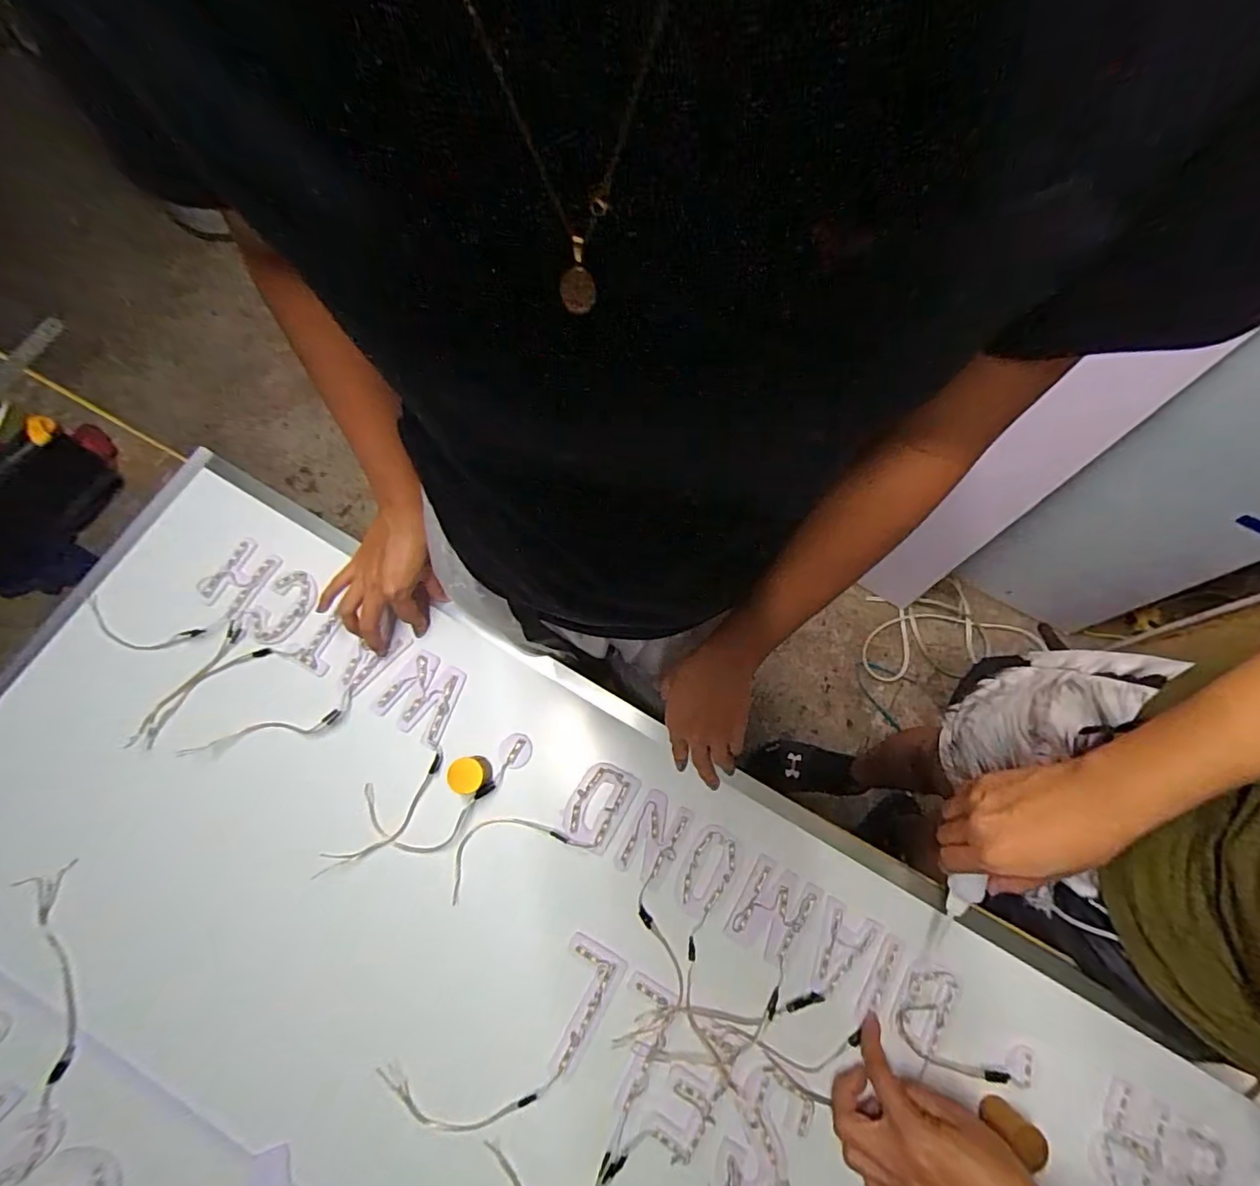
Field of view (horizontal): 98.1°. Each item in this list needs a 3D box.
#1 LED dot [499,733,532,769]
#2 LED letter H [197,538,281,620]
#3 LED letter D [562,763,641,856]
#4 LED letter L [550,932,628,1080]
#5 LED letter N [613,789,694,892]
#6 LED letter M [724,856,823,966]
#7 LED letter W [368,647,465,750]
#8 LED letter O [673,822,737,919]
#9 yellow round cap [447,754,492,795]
[{"bbox_3d":[-0.118,0.162,0.560,0.032,0.004,0.034,0,75,-1],"label":"LED dot"},{"bbox_3d":[-0.426,-0.016,0.595,0.054,0.015,0.078,31,77,7],"label":"LED letter H"},{"bbox_3d":[-0.031,0.214,0.550,0.056,0.005,0.080,28,76,6],"label":"LED letter D"},{"bbox_3d":[-0.051,0.382,0.507,0.056,0.005,0.107,27,76,6],"label":"LED letter L"},{"bbox_3d":[0.024,0.243,0.539,0.052,0.004,0.082,28,76,7],"label":"LED letter N"},{"bbox_3d":[0.139,0.308,0.529,0.068,0.006,0.078,31,77,7],"label":"LED letter M"},{"bbox_3d":[-0.214,0.108,0.571,0.078,0.004,0.080,31,77,7],"label":"LED letter W"},{"bbox_3d":[0.075,0.272,0.534,0.048,0.004,0.085,24,76,5],"label":"LED letter O"},{"bbox_3d":[-0.156,0.177,0.535,0.035,0.035,0.033,0,75,-1],"label":"yellow round cap"}]

